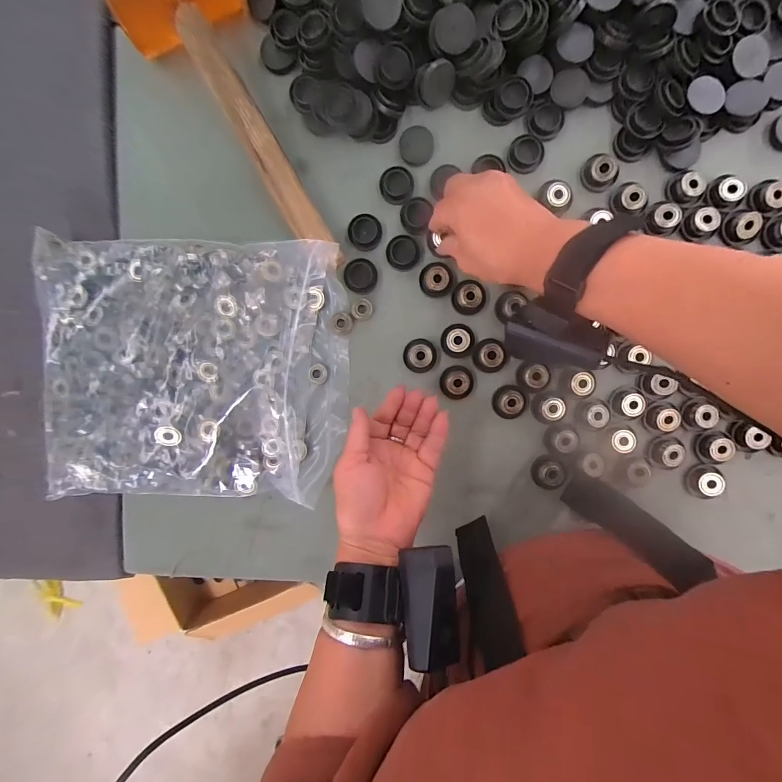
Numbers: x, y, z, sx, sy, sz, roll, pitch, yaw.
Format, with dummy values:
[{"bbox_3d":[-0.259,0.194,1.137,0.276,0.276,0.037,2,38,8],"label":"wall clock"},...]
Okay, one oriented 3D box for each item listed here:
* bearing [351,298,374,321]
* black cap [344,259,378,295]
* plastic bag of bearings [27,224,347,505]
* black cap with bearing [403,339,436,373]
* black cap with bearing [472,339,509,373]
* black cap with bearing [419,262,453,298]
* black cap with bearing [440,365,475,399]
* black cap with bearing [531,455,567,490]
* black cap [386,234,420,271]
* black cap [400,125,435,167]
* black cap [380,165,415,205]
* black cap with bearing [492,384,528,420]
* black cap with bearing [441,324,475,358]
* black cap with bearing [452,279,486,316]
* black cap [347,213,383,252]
[{"bbox_3d":[-0.028,-0.078,0.359,0.021,0.005,0.020,0,93,2],"label":"bearing"},{"bbox_3d":[-0.029,-0.110,0.356,0.030,0.006,0.031,4,93,2],"label":"black cap"},{"bbox_3d":[-0.180,-0.017,0.341,0.268,0.055,0.229,1,93,2],"label":"plastic bag of bearings"},{"bbox_3d":[0.028,-0.034,0.356,0.031,0.010,0.032,0,93,2],"label":"black cap with bearing"},{"bbox_3d":[0.094,-0.033,0.353,0.030,0.012,0.033,0,93,2],"label":"black cap with bearing"},{"bbox_3d":[0.043,-0.106,0.352,0.030,0.011,0.031,0,93,2],"label":"black cap with bearing"},{"bbox_3d":[0.063,-0.008,0.356,0.030,0.012,0.031,0,93,2],"label":"black cap with bearing"},{"bbox_3d":[0.152,0.078,0.360,0.028,0.021,0.026,0,93,2],"label":"black cap with bearing"},{"bbox_3d":[0.012,-0.131,0.355,0.030,0.005,0.032,0,93,2],"label":"black cap"},{"bbox_3d":[0.024,-0.230,0.352,0.031,0.006,0.034,0,93,2],"label":"black cap"},{"bbox_3d":[0.006,-0.193,0.352,0.031,0.004,0.032,0,93,2],"label":"black cap"},{"bbox_3d":[0.115,0.011,0.357,0.034,0.014,0.031,0,93,2],"label":"black cap with bearing"},{"bbox_3d":[0.064,-0.048,0.355,0.031,0.010,0.031,0,93,2],"label":"black cap with bearing"},{"bbox_3d":[0.074,-0.088,0.353,0.031,0.011,0.030,0,93,2],"label":"black cap with bearing"},{"bbox_3d":[-0.024,-0.151,0.355,0.032,0.004,0.031,0,93,2],"label":"black cap"}]

